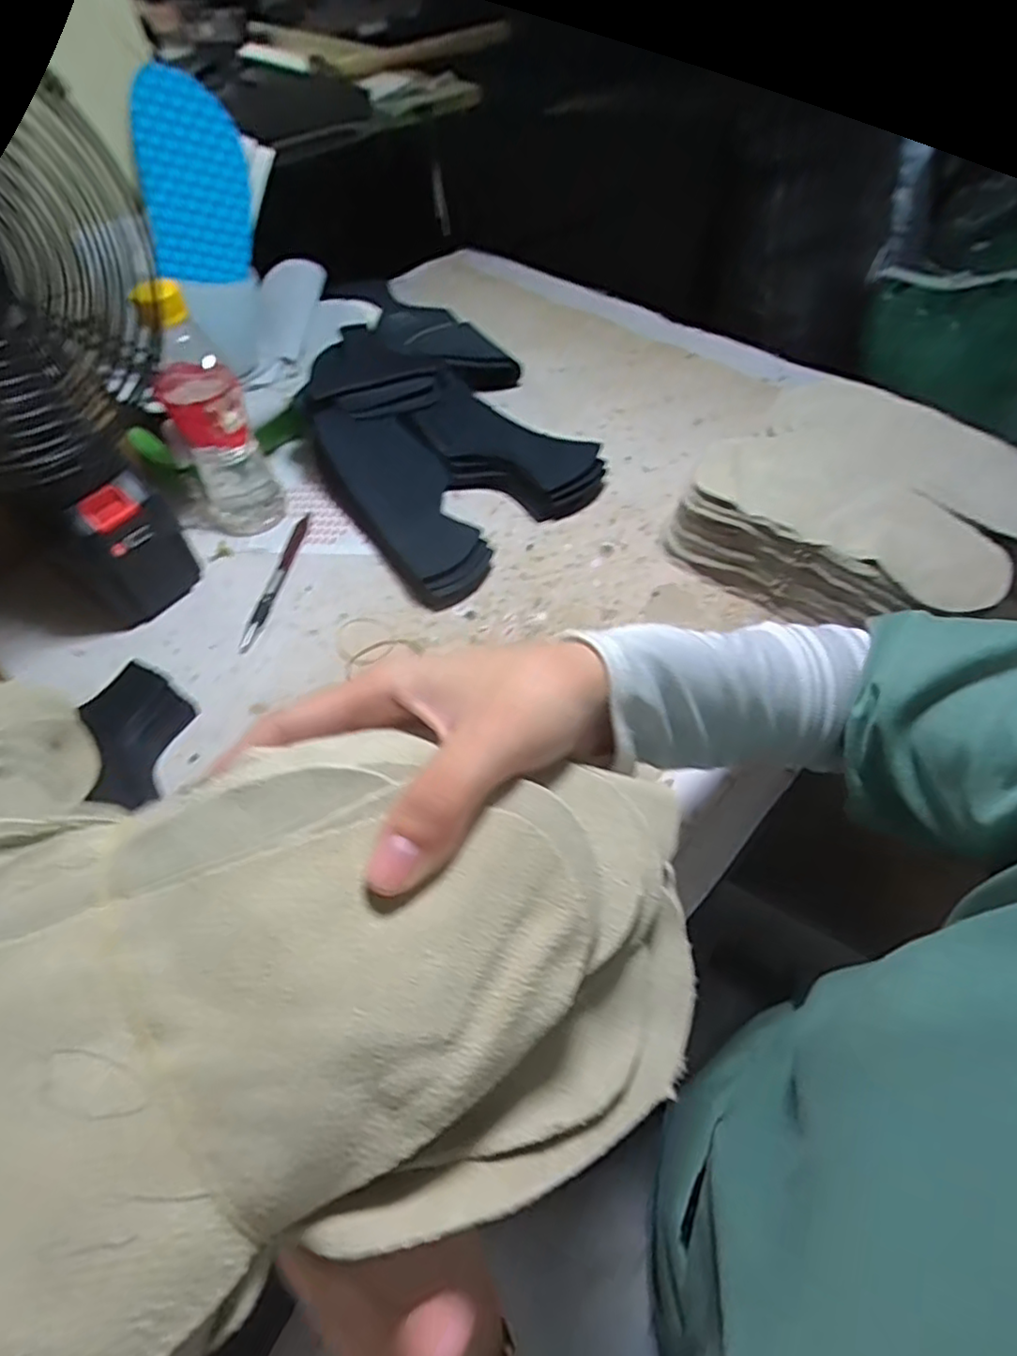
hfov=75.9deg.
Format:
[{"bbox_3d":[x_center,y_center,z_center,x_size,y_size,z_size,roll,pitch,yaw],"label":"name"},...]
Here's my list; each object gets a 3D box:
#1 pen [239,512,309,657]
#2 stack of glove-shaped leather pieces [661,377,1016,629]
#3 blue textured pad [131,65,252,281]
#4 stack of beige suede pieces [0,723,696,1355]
[{"bbox_3d":[-0.186,-0.083,0.526,0.012,0.010,0.147,6,56,6],"label":"pen"},{"bbox_3d":[0.271,-0.135,0.490,0.211,0.072,0.213,33,63,22],"label":"stack of glove-shaped leather pieces"},{"bbox_3d":[-0.279,-0.443,0.581,0.088,0.151,0.012,-11,24,-22],"label":"blue textured pad"},{"bbox_3d":[-0.051,0.087,0.176,0.241,0.076,0.125,-25,58,-14],"label":"stack of beige suede pieces"}]

